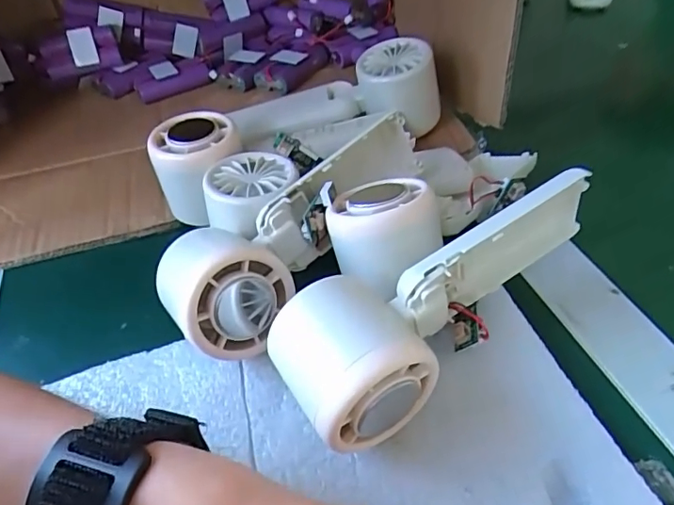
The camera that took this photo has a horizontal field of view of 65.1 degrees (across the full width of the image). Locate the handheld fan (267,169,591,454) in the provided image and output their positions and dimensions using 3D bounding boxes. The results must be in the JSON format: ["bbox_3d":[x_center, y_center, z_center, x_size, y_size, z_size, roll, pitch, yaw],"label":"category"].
[{"bbox_3d":[0.045,0.019,0.246,0.161,0.065,0.058,-35,50,-25],"label":"handheld fan"}]

